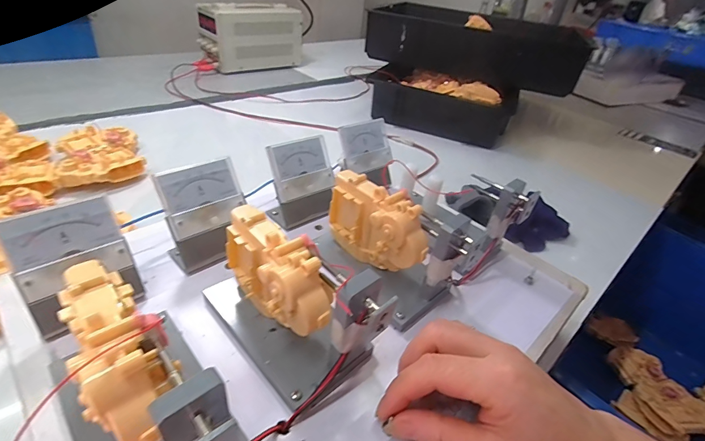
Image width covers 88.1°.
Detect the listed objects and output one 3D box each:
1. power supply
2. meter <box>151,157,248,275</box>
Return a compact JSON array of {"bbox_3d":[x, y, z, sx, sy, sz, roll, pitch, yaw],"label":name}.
[{"bbox_3d":[-0.281,-0.519,1.043,0.280,0.162,0.082,-22,45,-34],"label":"power supply"},{"bbox_3d":[-0.125,-0.005,0.314,0.068,0.075,0.042,-23,46,-35],"label":"meter"}]

